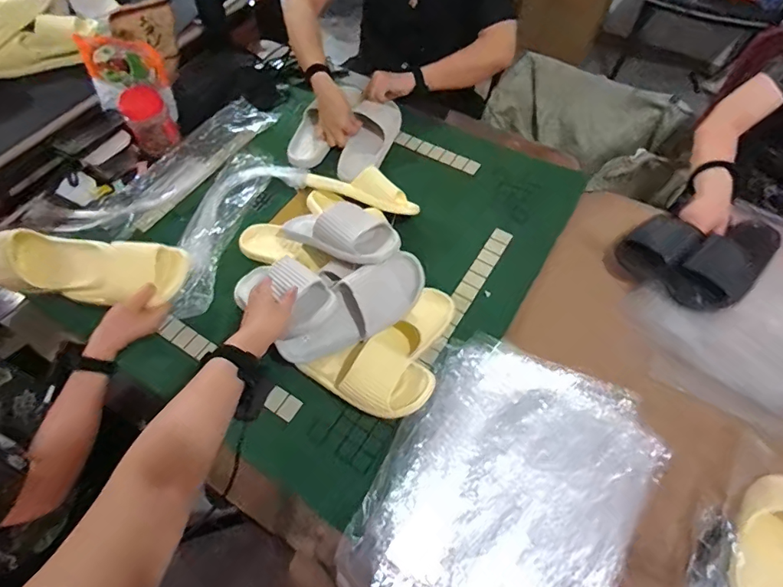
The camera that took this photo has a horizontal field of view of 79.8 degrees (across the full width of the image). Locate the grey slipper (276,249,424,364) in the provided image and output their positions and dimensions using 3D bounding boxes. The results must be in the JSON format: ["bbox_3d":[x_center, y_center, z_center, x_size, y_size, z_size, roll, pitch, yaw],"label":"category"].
[{"bbox_3d":[-0.065,0.021,0.795,0.260,0.080,0.103,-36,108,2],"label":"grey slipper"}]

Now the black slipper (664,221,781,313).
[{"bbox_3d":[0.631,-0.059,0.865,0.247,0.070,0.108,-30,65,-17],"label":"black slipper"}]

